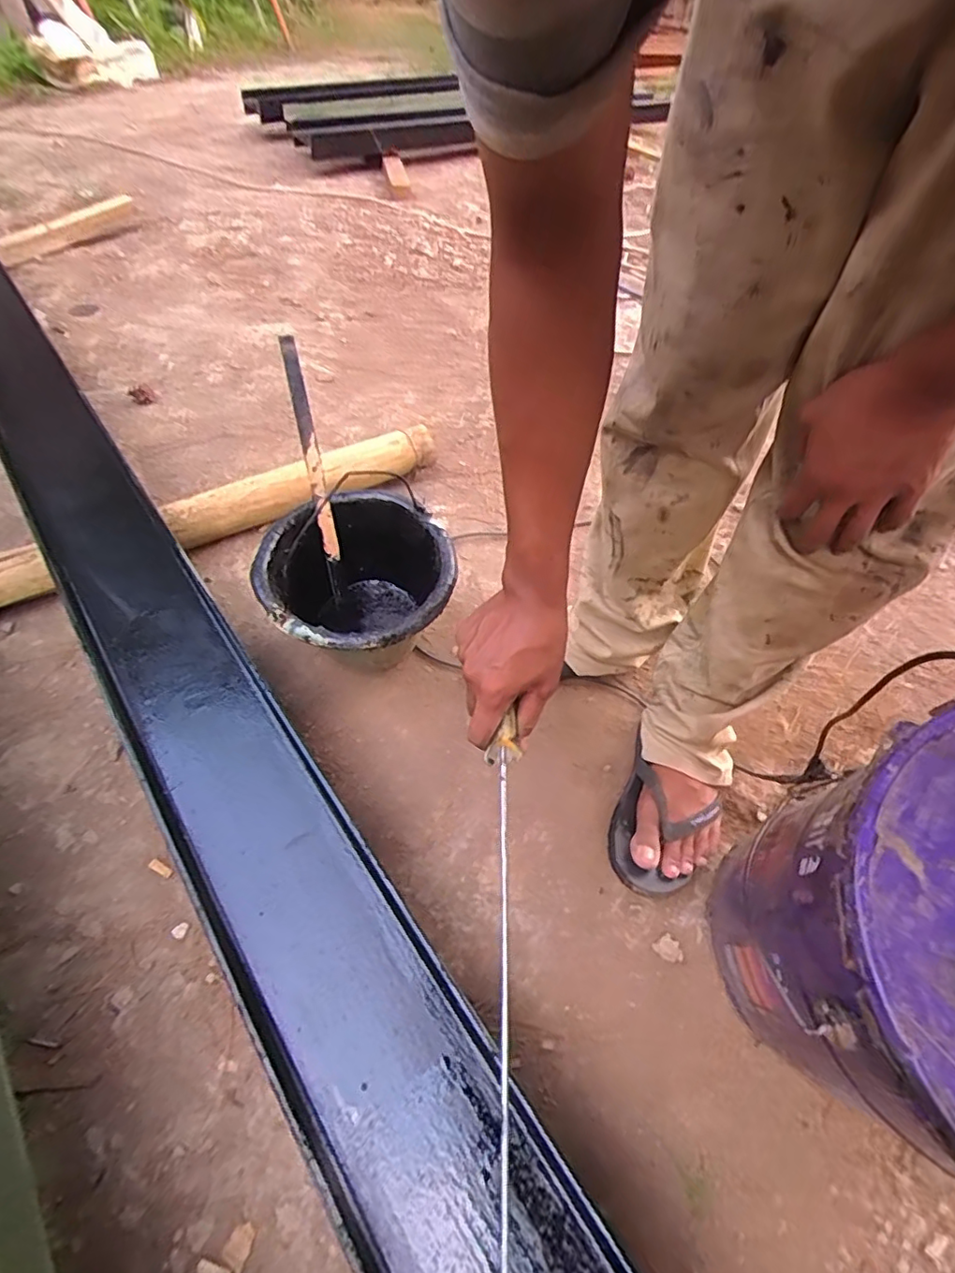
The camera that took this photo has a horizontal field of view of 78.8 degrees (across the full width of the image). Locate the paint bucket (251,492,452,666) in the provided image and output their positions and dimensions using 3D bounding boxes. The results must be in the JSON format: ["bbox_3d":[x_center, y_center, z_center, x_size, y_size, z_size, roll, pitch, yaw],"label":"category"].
[{"bbox_3d":[-0.161,-0.041,0.831,0.247,0.209,0.237,0,53,0],"label":"paint bucket"}]

